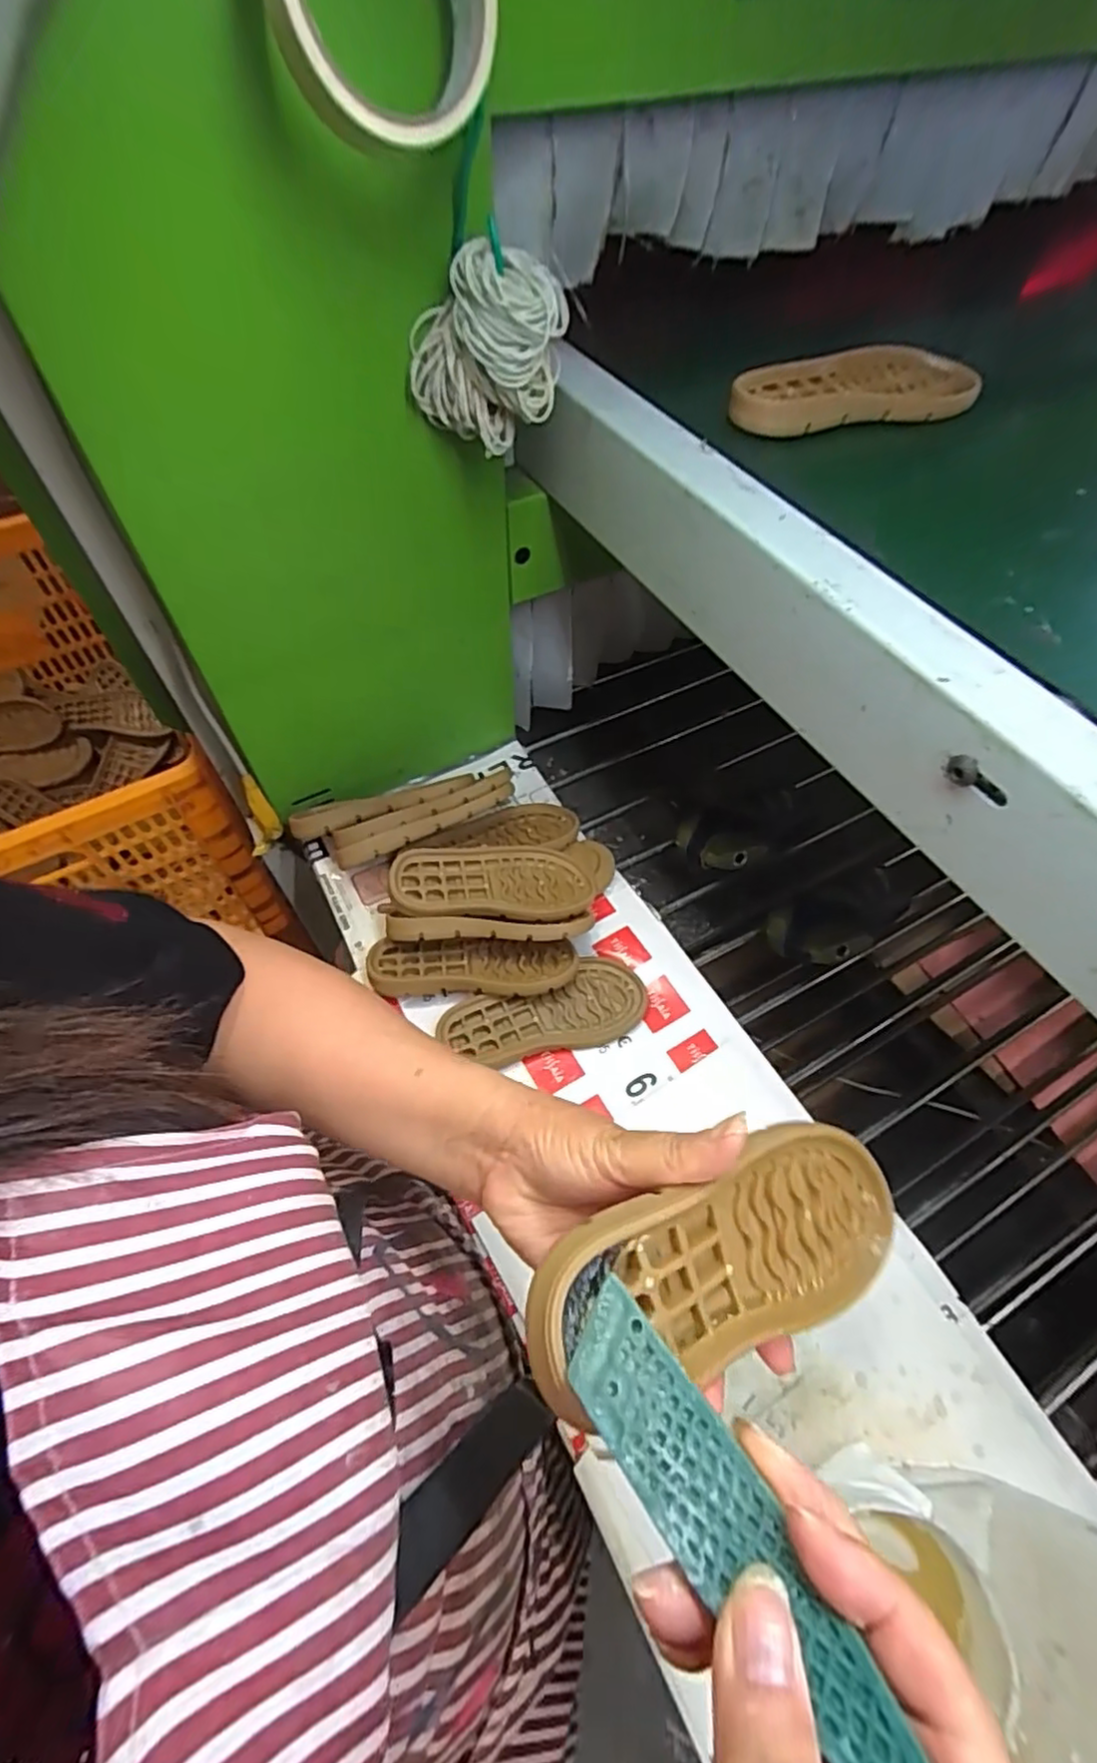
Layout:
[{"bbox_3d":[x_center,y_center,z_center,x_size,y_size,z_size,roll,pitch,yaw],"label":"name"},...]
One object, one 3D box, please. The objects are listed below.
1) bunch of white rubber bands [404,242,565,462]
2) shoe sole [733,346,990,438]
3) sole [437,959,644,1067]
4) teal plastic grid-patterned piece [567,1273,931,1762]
[{"bbox_3d":[-0.036,-0.311,0.397,0.093,0.089,0.041,-2,58,-2],"label":"bunch of white rubber bands"},{"bbox_3d":[0.197,-0.323,0.437,0.161,0.019,0.074,-18,60,-11],"label":"shoe sole"},{"bbox_3d":[-0.002,0.109,0.551,0.165,0.014,0.069,-12,59,-8],"label":"sole"},{"bbox_3d":[0.043,0.157,0.161,0.028,0.004,0.116,-32,38,-18],"label":"teal plastic grid-patterned piece"}]

